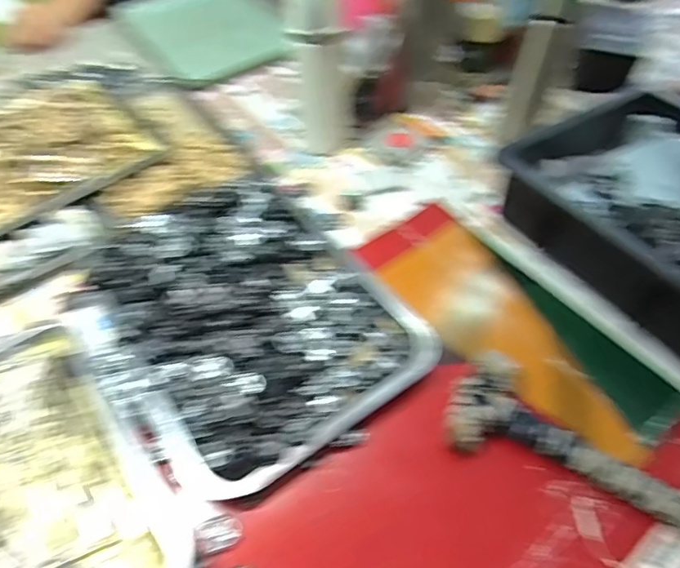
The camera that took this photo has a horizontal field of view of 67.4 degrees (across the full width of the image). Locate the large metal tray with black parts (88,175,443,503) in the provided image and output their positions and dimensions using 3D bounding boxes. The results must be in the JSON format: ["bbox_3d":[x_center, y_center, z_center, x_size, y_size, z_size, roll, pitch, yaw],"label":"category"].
[{"bbox_3d":[-0.100,0.023,0.541,0.260,0.028,0.343,-30,58,-21],"label":"large metal tray with black parts"}]

